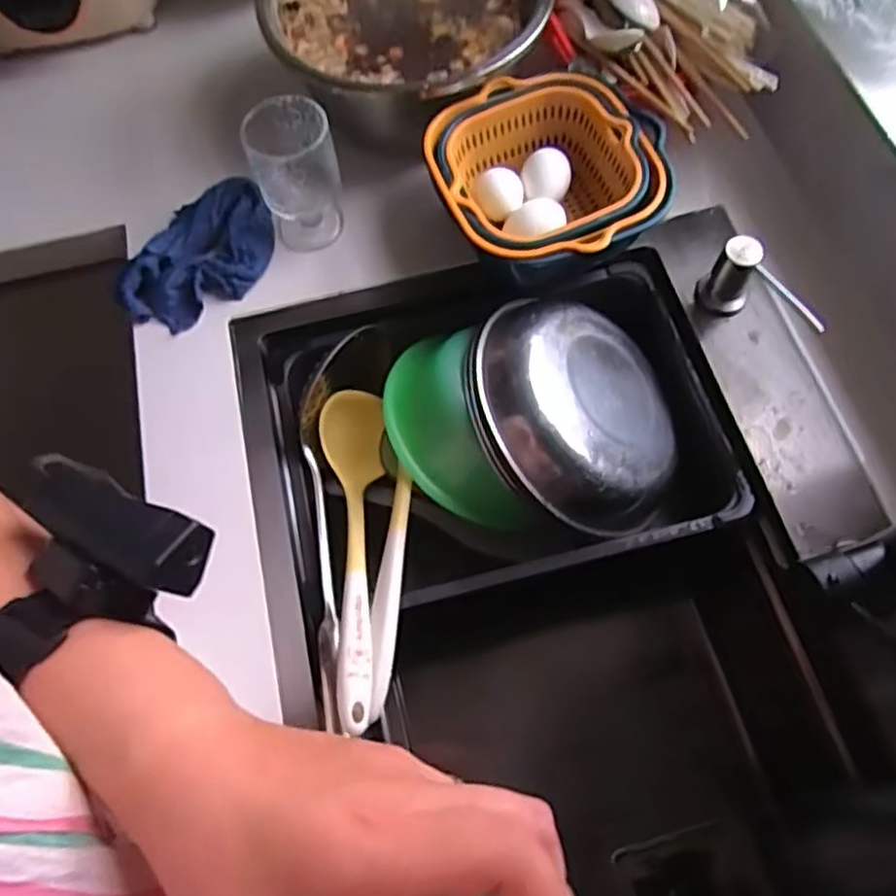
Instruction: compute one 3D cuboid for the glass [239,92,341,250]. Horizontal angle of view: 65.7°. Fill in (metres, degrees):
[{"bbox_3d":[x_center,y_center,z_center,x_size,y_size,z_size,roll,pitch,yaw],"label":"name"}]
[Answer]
[{"bbox_3d":[-0.127,-0.232,0.595,0.066,0.116,0.072,-16,66,-4],"label":"glass"}]

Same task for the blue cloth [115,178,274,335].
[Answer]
[{"bbox_3d":[-0.214,-0.168,0.611,0.087,0.050,0.145,26,70,14],"label":"blue cloth"}]

